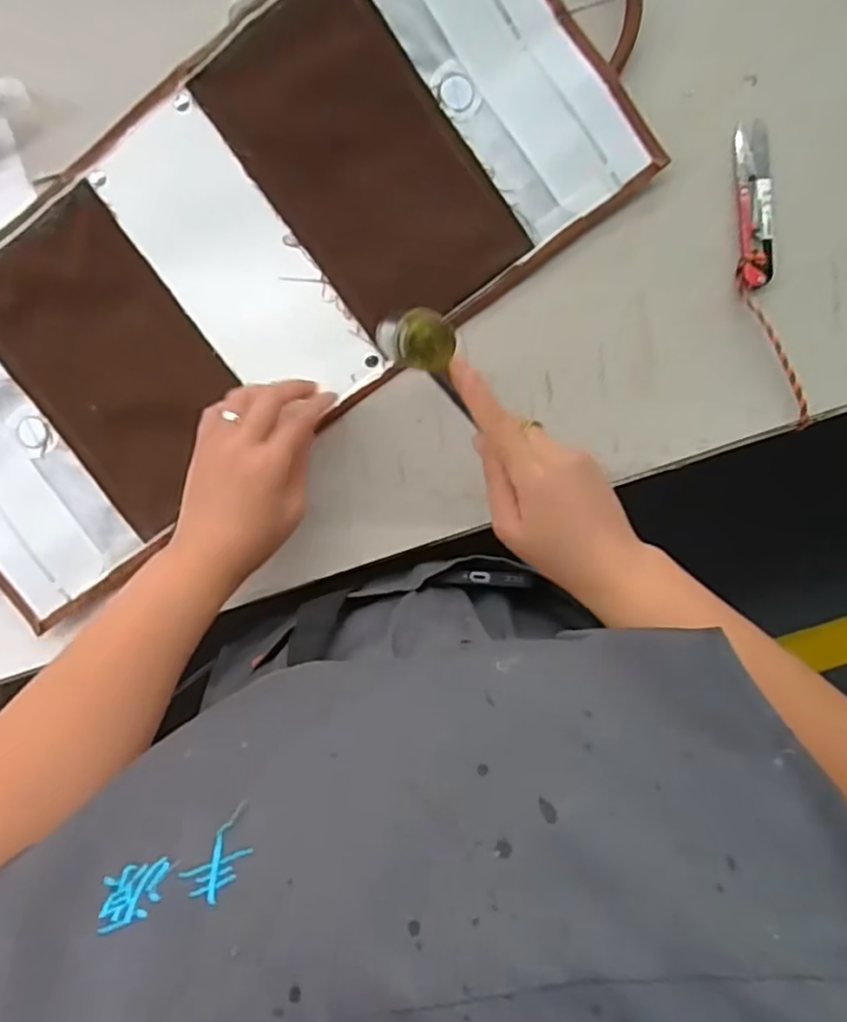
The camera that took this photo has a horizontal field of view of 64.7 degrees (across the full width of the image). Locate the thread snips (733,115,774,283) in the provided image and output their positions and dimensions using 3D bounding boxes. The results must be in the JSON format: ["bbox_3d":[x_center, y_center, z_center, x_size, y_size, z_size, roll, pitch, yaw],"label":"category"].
[{"bbox_3d":[0.215,-0.197,0.430,0.023,0.008,0.100,-6,99,2],"label":"thread snips"}]

